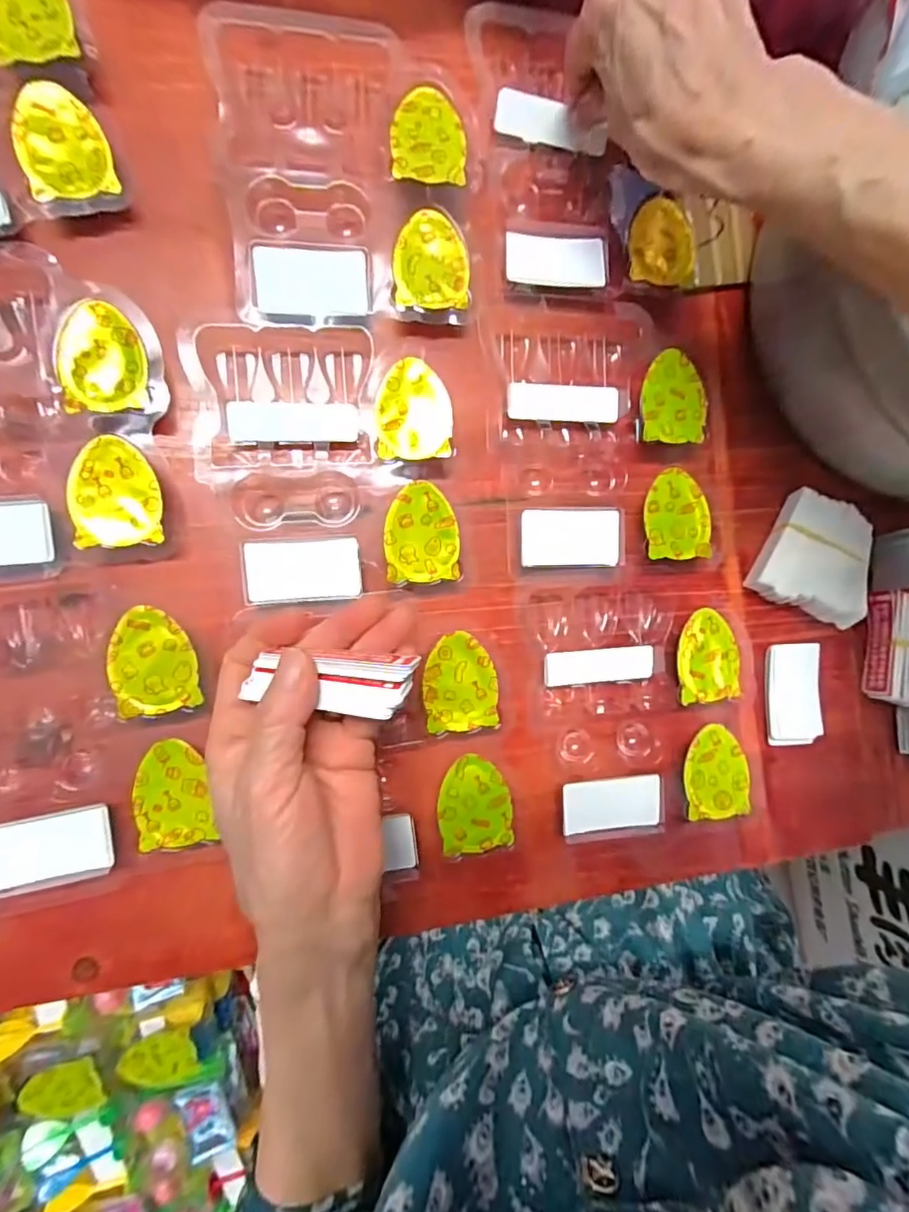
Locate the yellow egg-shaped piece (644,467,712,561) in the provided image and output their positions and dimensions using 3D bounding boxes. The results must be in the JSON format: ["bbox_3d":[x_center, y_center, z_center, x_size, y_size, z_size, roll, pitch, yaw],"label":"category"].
[{"bbox_3d":[0.125,-0.052,0.302,0.038,0.004,0.050,-3,85,-7],"label":"yellow egg-shaped piece"}]

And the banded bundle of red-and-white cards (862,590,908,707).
[{"bbox_3d":[0.273,0.026,0.326,0.029,0.026,0.066,9,87,-15],"label":"banded bundle of red-and-white cards"}]

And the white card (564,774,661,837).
[{"bbox_3d":[0.087,0.109,0.295,0.057,0.004,0.027,-2,88,-11],"label":"white card"}]

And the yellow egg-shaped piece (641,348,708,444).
[{"bbox_3d":[0.125,-0.118,0.303,0.039,0.004,0.050,3,92,-11],"label":"yellow egg-shaped piece"}]

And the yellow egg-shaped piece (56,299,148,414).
[{"bbox_3d":[-0.170,-0.120,0.262,0.039,0.012,0.051,-2,90,-15],"label":"yellow egg-shaped piece"}]

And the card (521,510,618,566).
[{"bbox_3d":[0.064,-0.037,0.295,0.055,0.004,0.031,-1,93,-8],"label":"card"}]

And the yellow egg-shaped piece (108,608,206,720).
[{"bbox_3d":[-0.146,0.027,0.258,0.037,0.004,0.051,-10,94,-11],"label":"yellow egg-shaped piece"}]

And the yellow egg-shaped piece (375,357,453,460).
[{"bbox_3d":[-0.022,-0.103,0.287,0.039,0.016,0.051,-3,90,-15],"label":"yellow egg-shaped piece"}]

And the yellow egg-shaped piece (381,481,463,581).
[{"bbox_3d":[-0.017,-0.038,0.280,0.038,0.004,0.051,-4,94,-11],"label":"yellow egg-shaped piece"}]

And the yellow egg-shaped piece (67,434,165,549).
[{"bbox_3d":[-0.164,-0.055,0.259,0.038,0.011,0.051,-6,91,-15],"label":"yellow egg-shaped piece"}]

